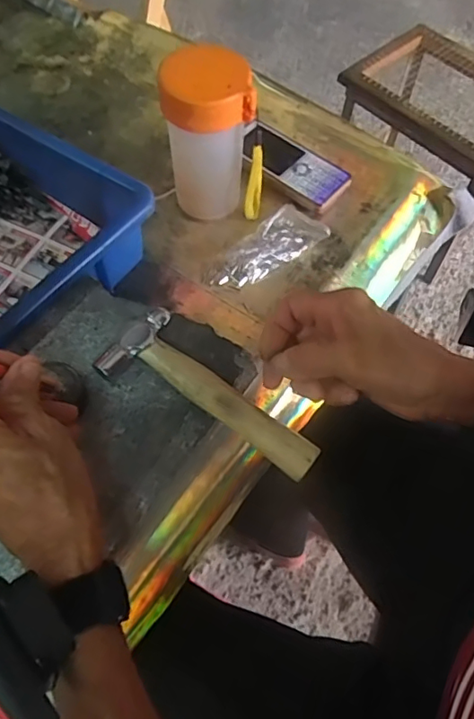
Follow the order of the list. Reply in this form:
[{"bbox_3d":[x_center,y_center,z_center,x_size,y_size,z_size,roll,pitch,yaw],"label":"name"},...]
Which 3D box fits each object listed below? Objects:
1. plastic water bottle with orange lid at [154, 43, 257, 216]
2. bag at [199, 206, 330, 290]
[{"bbox_3d":[-0.026,-0.179,0.451,0.070,0.142,0.064,1,61,-2],"label":"plastic water bottle with orange lid"},{"bbox_3d":[0.020,-0.102,0.485,0.112,0.016,0.058,-30,59,-8],"label":"bag"}]

